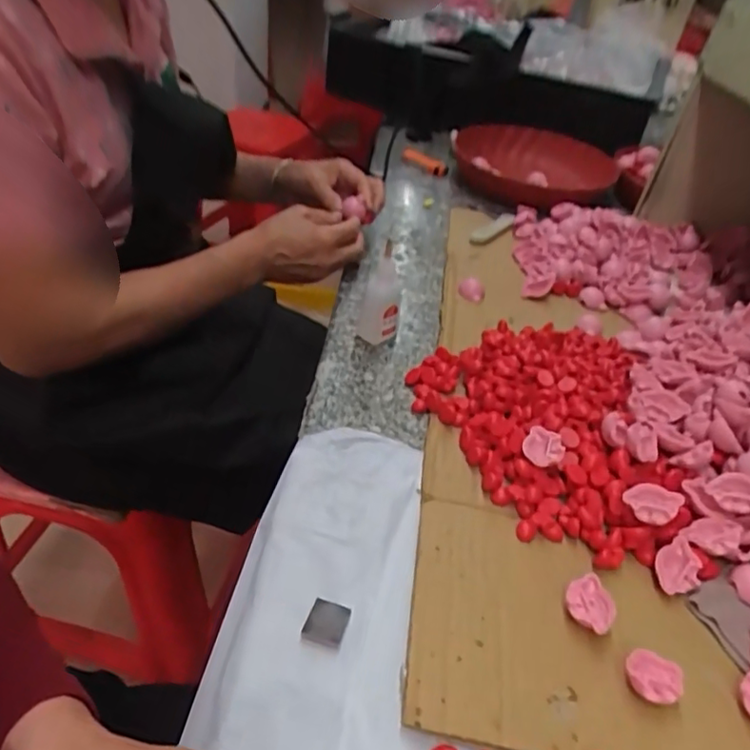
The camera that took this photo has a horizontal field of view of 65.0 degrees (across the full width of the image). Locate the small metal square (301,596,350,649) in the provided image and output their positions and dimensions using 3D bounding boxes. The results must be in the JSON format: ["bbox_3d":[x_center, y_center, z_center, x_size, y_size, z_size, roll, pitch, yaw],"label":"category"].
[{"bbox_3d":[-0.028,0.144,0.343,0.023,0.005,0.025,16,41,9],"label":"small metal square"}]

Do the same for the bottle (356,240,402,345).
[{"bbox_3d":[0.003,-0.073,0.544,0.040,0.087,0.032,4,40,-5],"label":"bottle"}]

